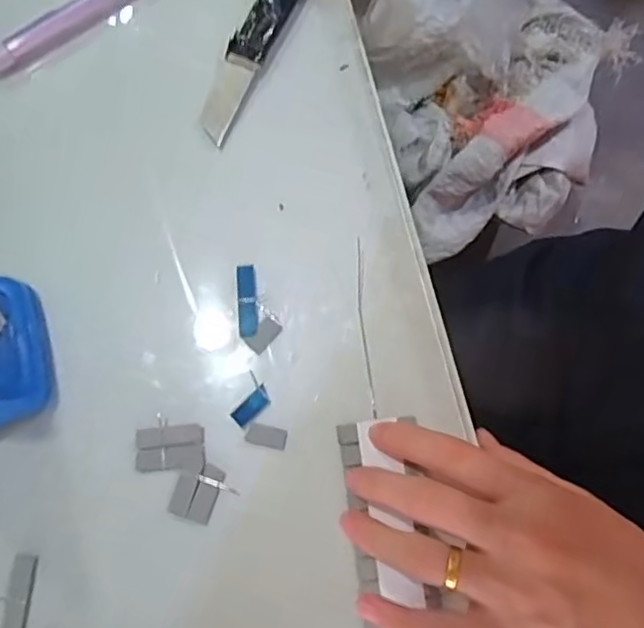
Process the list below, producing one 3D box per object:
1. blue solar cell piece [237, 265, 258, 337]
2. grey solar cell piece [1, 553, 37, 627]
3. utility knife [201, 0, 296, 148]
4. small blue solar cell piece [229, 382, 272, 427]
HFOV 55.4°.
[{"bbox_3d":[-0.039,-0.007,0.319,0.010,0.004,0.038,-5,77,-1],"label":"blue solar cell piece"},{"bbox_3d":[-0.143,0.133,0.286,0.012,0.004,0.037,4,77,1],"label":"grey solar cell piece"},{"bbox_3d":[-0.042,-0.154,0.353,0.023,0.006,0.118,24,78,6],"label":"utility knife"},{"bbox_3d":[-0.035,0.046,0.307,0.022,0.004,0.010,-44,83,-5],"label":"small blue solar cell piece"}]

